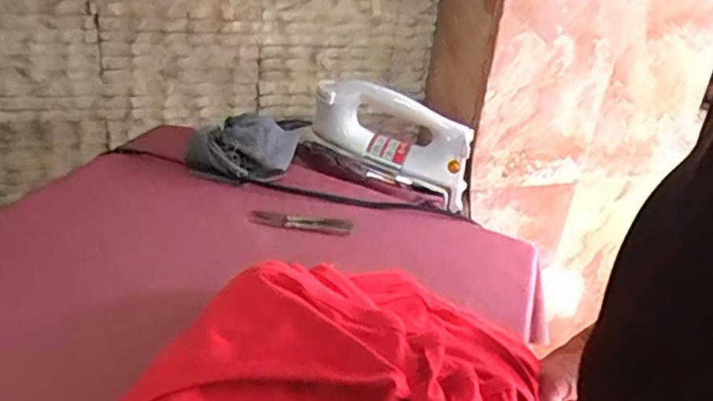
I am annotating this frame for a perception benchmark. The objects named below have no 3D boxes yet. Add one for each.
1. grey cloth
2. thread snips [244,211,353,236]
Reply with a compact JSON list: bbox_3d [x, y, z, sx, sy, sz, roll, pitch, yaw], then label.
[{"bbox_3d":[-0.120,-0.058,0.675,0.124,0.049,0.071,-3,27,-17],"label":"grey cloth"},{"bbox_3d":[-0.056,0.022,0.623,0.102,0.014,0.021,2,26,-7],"label":"thread snips"}]

